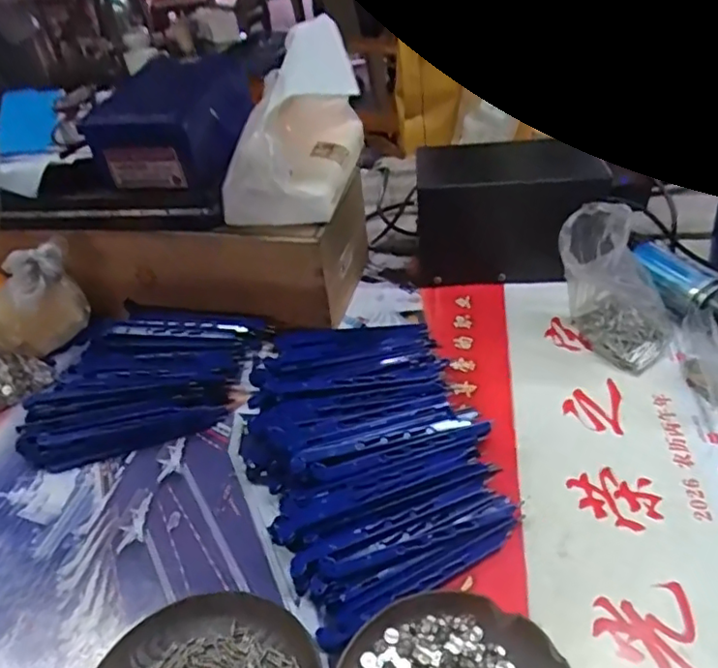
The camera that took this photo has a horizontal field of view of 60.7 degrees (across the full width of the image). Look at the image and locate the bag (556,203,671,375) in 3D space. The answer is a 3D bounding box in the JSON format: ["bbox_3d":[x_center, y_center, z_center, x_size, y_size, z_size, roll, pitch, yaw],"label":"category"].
[{"bbox_3d":[0.194,-0.034,0.462,0.086,0.106,0.070,18,44,29],"label":"bag"}]

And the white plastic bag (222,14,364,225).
[{"bbox_3d":[-0.057,-0.180,0.514,0.096,0.113,0.166,0,39,10],"label":"white plastic bag"}]

